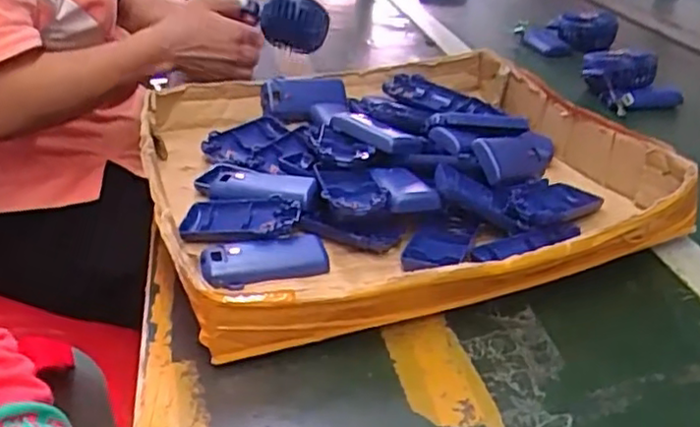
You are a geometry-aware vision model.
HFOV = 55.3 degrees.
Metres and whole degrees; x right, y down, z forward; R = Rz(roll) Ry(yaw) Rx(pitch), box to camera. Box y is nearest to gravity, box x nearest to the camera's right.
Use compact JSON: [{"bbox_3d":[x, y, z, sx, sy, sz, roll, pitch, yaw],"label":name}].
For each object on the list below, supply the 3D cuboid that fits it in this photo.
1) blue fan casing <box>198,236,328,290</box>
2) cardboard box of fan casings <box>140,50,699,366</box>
[{"bbox_3d":[-0.063,0.036,0.496,0.090,0.017,0.040,-8,32,-15],"label":"blue fan casing"},{"bbox_3d":[0.031,-0.036,0.598,0.399,0.083,0.369,-10,33,-18],"label":"cardboard box of fan casings"}]

